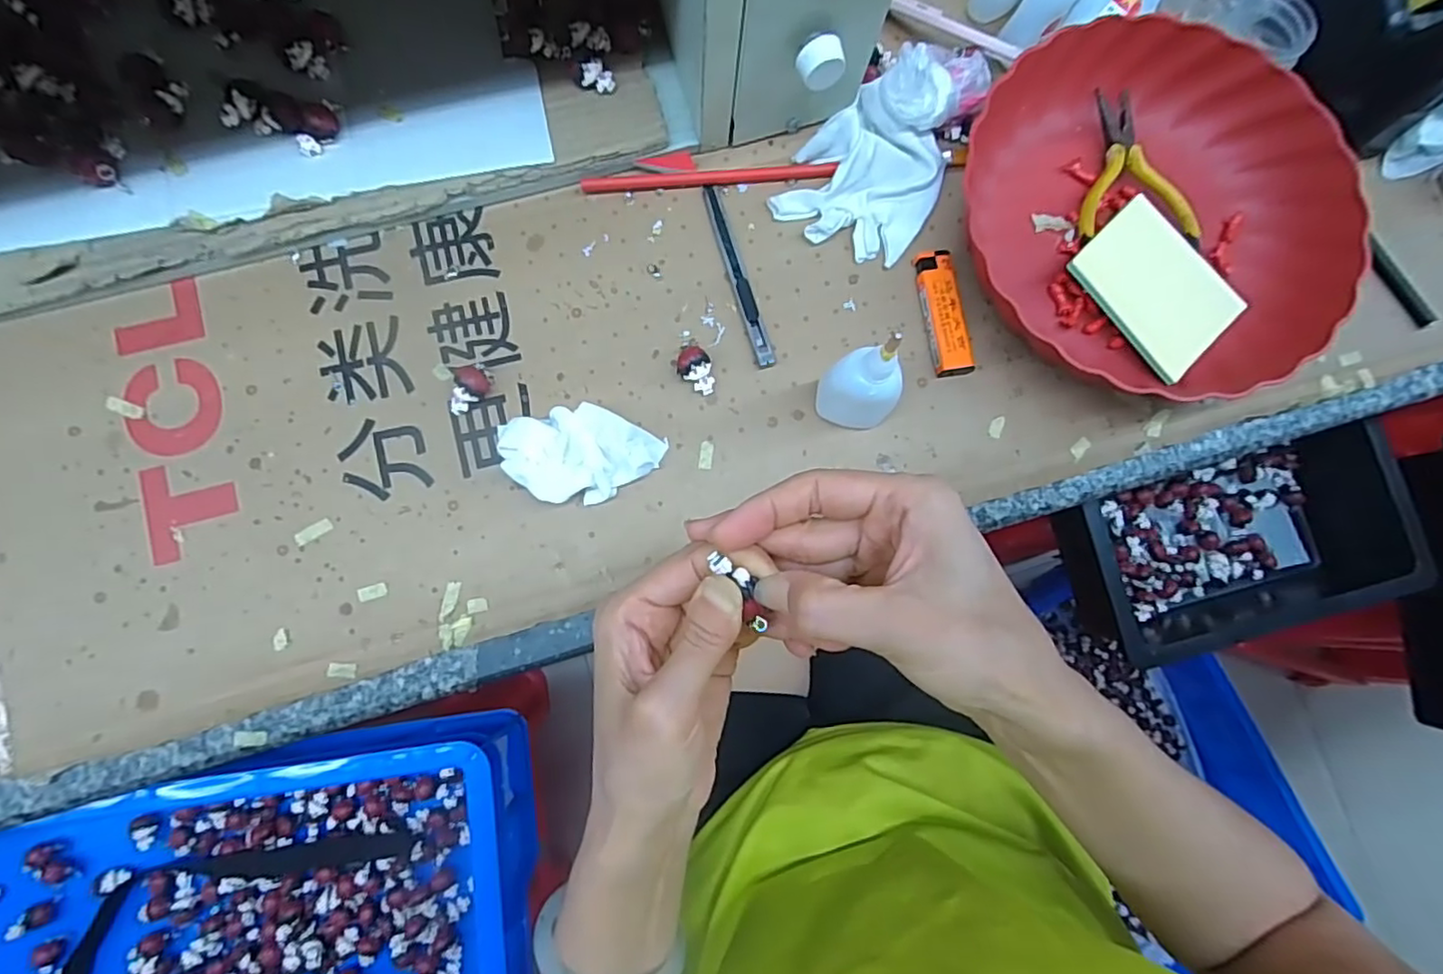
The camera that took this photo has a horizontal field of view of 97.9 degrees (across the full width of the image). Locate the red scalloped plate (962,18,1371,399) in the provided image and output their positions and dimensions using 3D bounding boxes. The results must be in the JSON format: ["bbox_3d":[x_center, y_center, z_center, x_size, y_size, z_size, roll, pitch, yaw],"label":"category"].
[{"bbox_3d":[0.272,-0.182,0.391,0.231,0.046,0.214,0,86,-4],"label":"red scalloped plate"}]

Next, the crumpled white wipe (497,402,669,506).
[{"bbox_3d":[-0.081,-0.019,0.372,0.089,0.026,0.055,-12,87,-5],"label":"crumpled white wipe"}]

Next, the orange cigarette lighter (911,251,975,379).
[{"bbox_3d":[0.141,-0.110,0.396,0.023,0.014,0.080,-10,87,-5],"label":"orange cigarette lighter"}]

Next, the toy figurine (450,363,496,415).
[{"bbox_3d":[-0.149,-0.058,0.373,0.018,0.018,0.030,16,85,-3],"label":"toy figurine"}]

